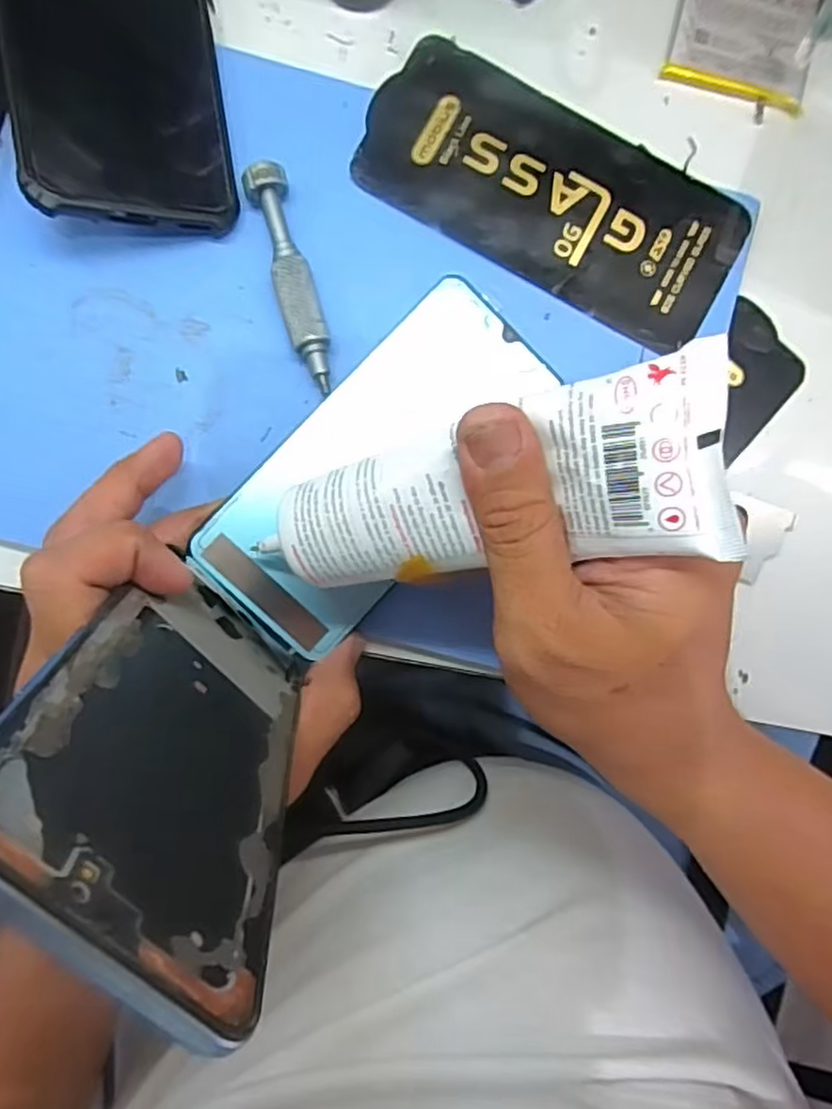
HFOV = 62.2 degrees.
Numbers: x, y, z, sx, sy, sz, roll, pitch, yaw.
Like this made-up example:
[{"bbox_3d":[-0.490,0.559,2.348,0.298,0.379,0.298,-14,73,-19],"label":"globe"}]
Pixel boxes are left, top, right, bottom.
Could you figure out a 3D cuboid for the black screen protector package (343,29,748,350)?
[{"bbox_3d":[0.058,-0.154,0.296,0.162,0.011,0.079,26,89,-1],"label":"black screen protector package"}]

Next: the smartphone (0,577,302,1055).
[{"bbox_3d":[-0.063,0.048,0.184,0.008,0.149,0.071,-40,107,7],"label":"smartphone"}]

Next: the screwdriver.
[{"bbox_3d":[-0.050,-0.110,0.279,0.017,0.014,0.091,-14,90,-2],"label":"screwdriver"}]

